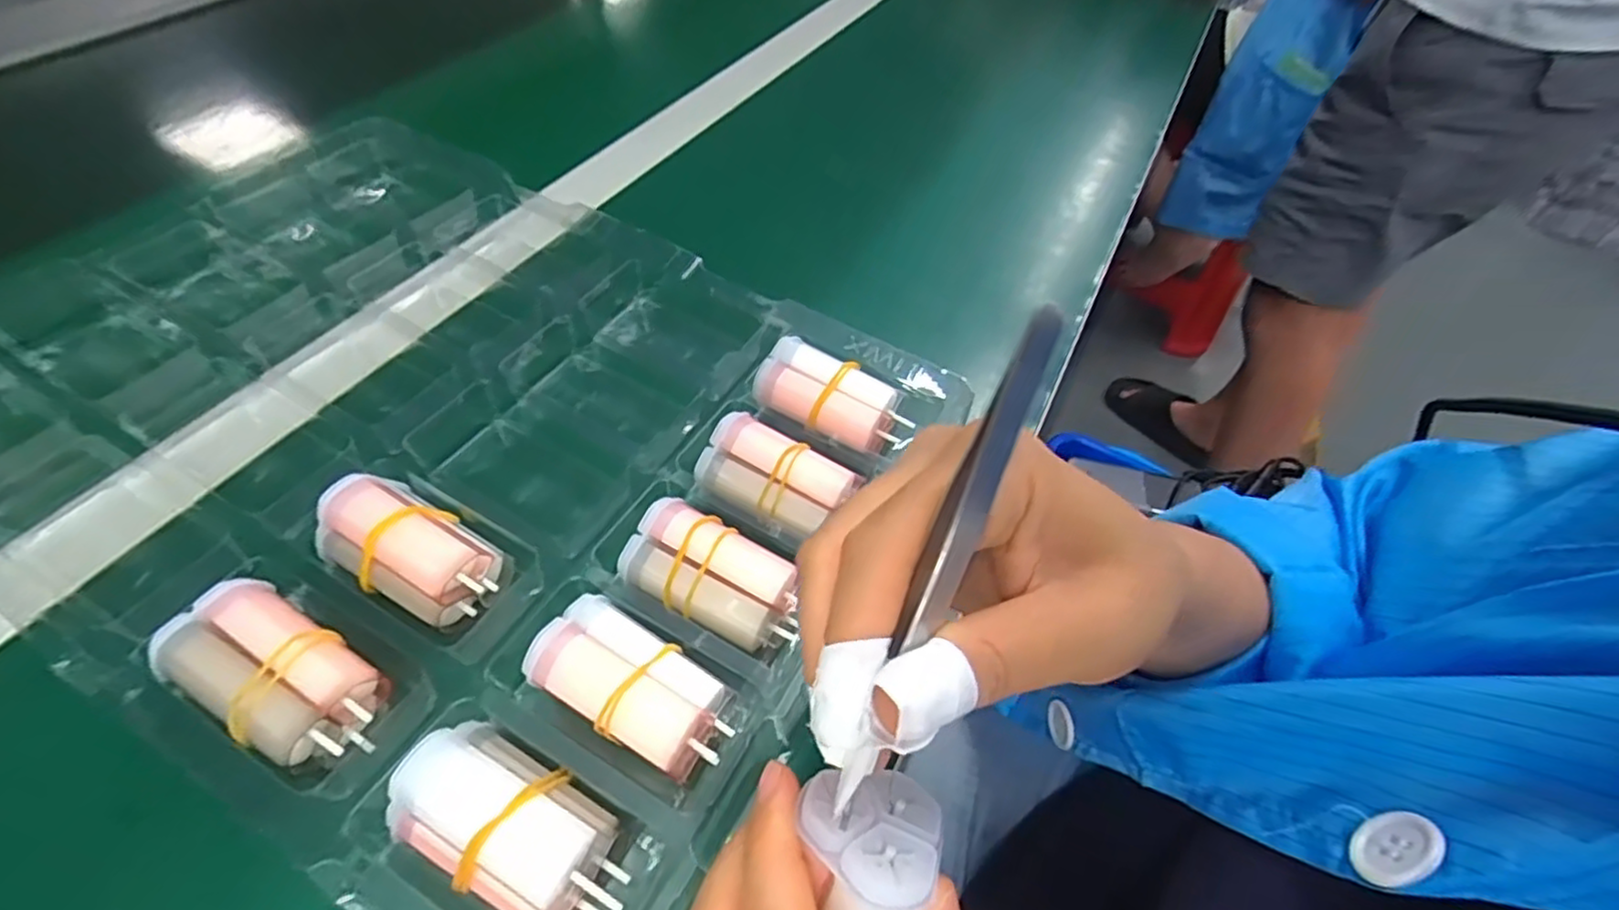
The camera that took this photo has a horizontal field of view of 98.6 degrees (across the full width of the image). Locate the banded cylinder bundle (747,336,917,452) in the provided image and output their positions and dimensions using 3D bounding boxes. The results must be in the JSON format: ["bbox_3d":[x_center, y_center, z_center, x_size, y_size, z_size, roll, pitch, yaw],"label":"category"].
[{"bbox_3d":[0.010,-0.027,0.314,0.067,0.016,0.033,29,55,16],"label":"banded cylinder bundle"}]

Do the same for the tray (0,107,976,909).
[{"bbox_3d":[-0.170,-0.022,0.307,0.408,0.036,0.279,26,55,14],"label":"tray"}]

